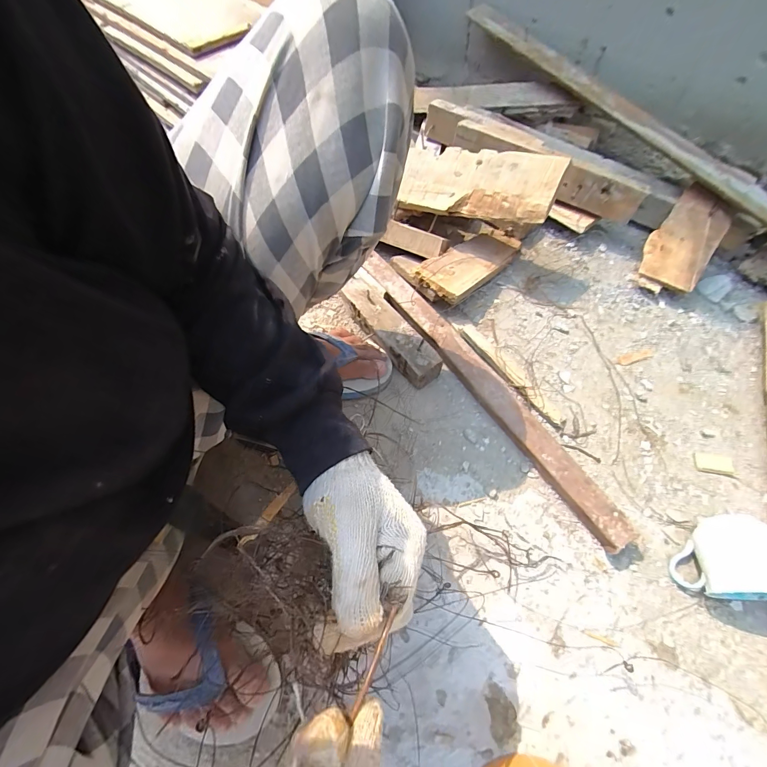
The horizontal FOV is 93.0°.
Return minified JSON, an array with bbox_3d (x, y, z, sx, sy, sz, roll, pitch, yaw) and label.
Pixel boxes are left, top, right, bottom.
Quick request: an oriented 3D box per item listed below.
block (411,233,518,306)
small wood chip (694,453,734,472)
[{"bbox_3d":[0.142,-0.200,0.600,0.087,0.023,0.192,39,58,20],"label":"block"},{"bbox_3d":[0.417,0.100,0.458,0.043,0.004,0.021,7,63,6],"label":"small wood chip"}]

